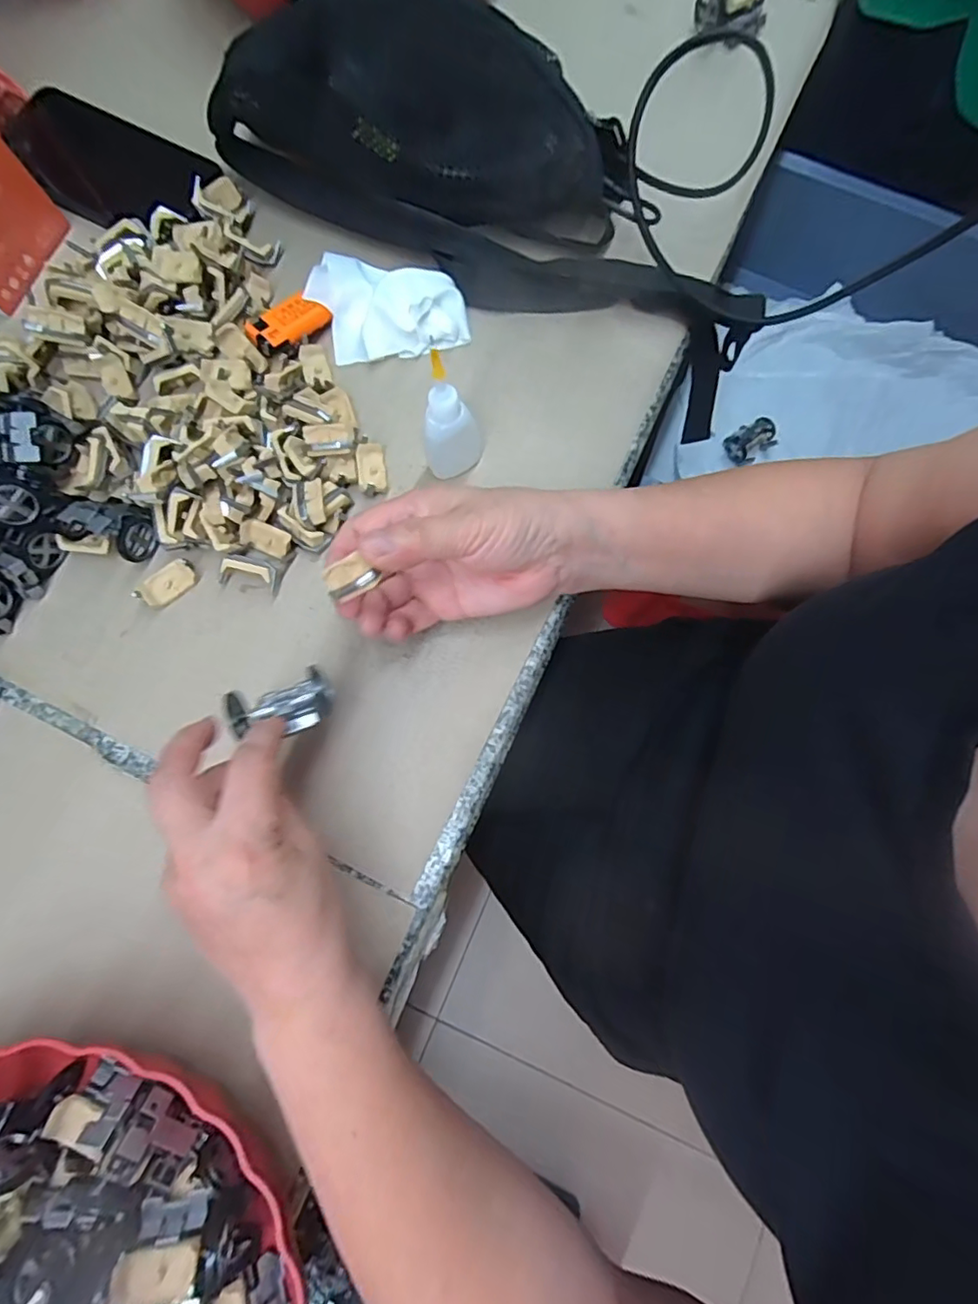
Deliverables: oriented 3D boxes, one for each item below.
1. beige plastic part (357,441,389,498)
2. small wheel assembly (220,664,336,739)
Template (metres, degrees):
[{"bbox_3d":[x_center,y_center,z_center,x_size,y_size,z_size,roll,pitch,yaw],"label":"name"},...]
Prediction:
[{"bbox_3d":[-0.075,-0.116,0.360,0.017,0.010,0.033,-8,79,-1],"label":"beige plastic part"},{"bbox_3d":[-0.106,0.028,0.288,0.052,0.023,0.032,-22,80,-3],"label":"small wheel assembly"}]

